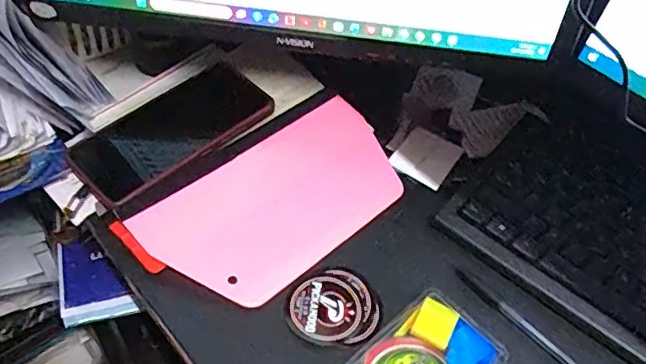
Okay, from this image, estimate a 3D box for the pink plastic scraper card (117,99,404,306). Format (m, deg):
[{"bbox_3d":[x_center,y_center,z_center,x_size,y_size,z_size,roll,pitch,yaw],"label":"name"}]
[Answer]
[{"bbox_3d":[-0.029,0.012,0.460,0.220,0.010,0.116,-34,69,-30],"label":"pink plastic scraper card"}]

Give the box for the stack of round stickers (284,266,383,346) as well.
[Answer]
[{"bbox_3d":[0.008,0.092,0.409,0.066,0.005,0.059,-22,54,-23],"label":"stack of round stickers"}]

